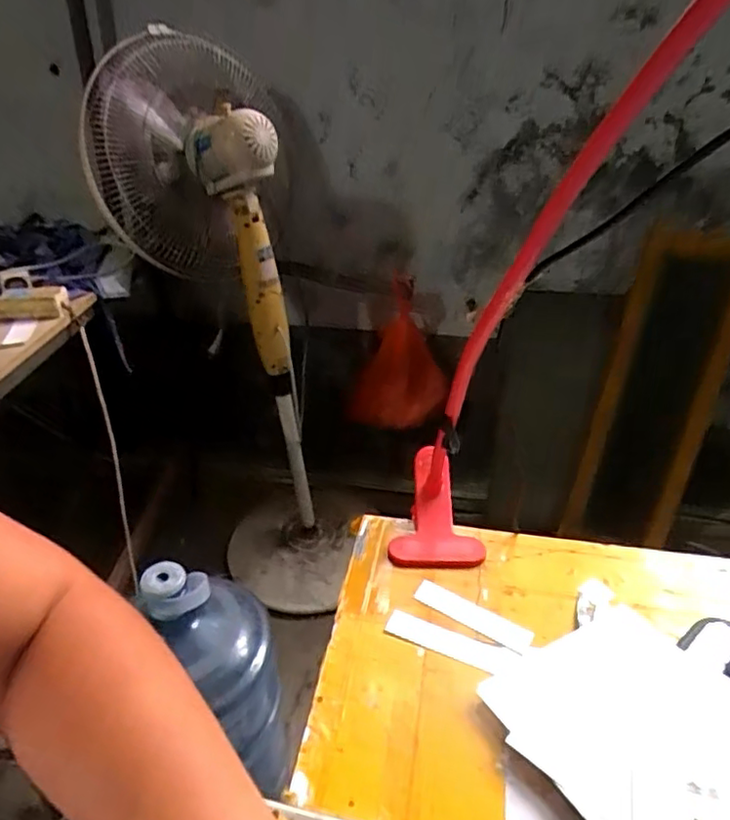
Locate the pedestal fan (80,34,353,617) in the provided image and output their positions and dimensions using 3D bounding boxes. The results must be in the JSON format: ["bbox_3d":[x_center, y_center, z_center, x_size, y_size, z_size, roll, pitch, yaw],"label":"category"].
[{"bbox_3d":[-0.269,-0.121,1.222,0.366,1.049,0.474,-11,32,-18],"label":"pedestal fan"}]

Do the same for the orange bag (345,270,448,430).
[{"bbox_3d":[0.074,-0.111,1.503,0.245,0.358,0.088,10,31,17],"label":"orange bag"}]

